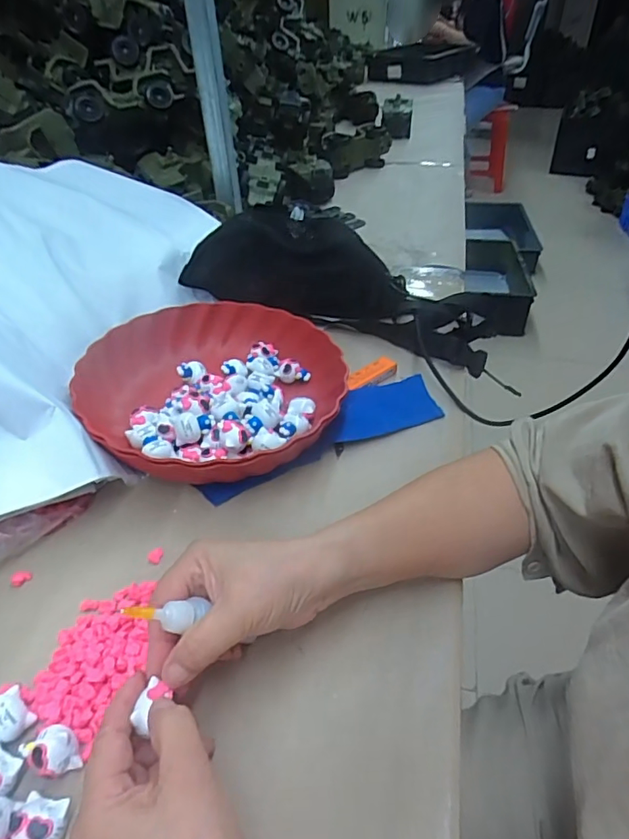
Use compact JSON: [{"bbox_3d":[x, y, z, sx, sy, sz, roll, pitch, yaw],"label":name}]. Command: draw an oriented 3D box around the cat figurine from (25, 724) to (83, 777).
[{"bbox_3d":[-0.143,0.183,0.287,0.025,0.021,0.019,-26,46,-24],"label":"cat figurine"}]

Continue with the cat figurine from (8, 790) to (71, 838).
[{"bbox_3d":[-0.139,0.208,0.263,0.027,0.016,0.034,-7,41,-5],"label":"cat figurine"}]

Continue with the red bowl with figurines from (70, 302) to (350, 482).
[{"bbox_3d":[-0.095,-0.030,0.502,0.231,0.064,0.237,-2,41,2],"label":"red bowl with figurines"}]

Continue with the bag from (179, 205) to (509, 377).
[{"bbox_3d":[0.036,-0.155,0.631,0.380,0.107,0.159,18,43,-1],"label":"bag"}]

